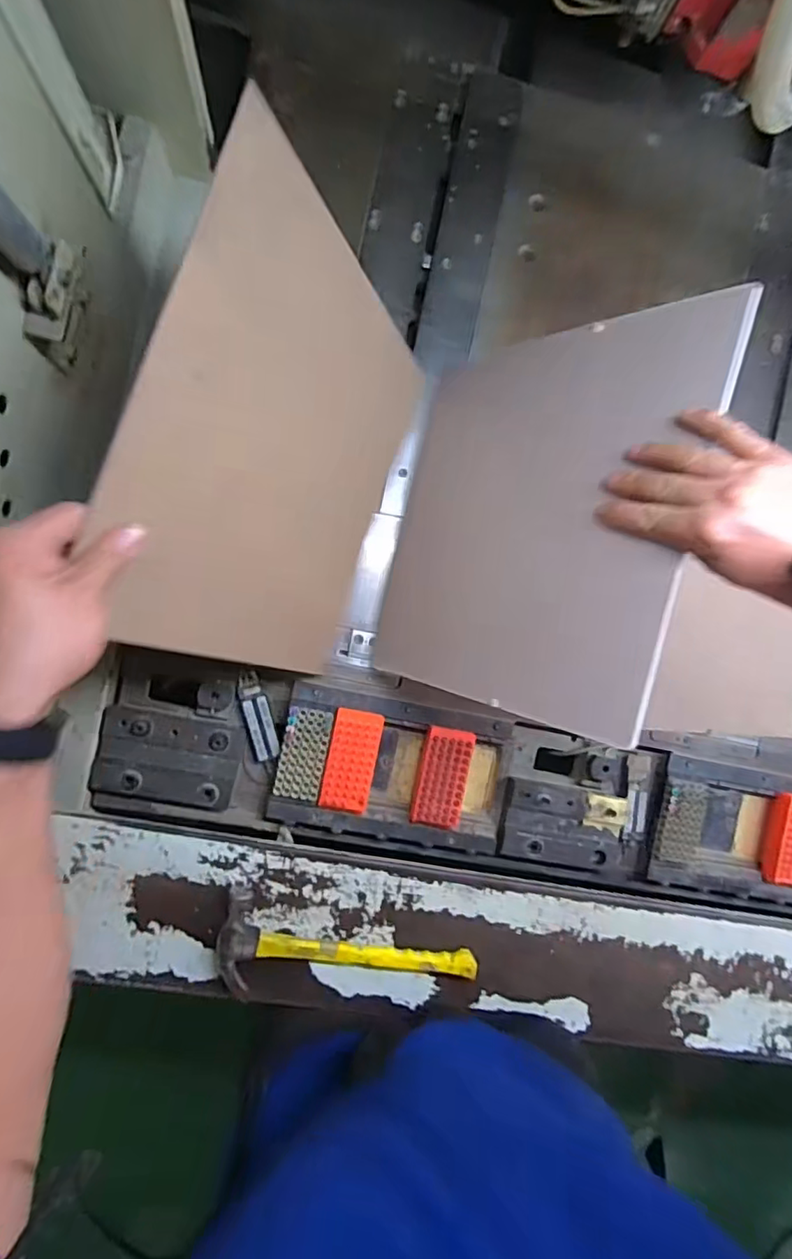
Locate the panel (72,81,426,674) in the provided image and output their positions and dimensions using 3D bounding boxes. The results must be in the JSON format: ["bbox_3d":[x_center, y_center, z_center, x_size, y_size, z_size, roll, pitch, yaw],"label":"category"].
[{"bbox_3d":[-0.089,-0.141,0.486,0.010,0.330,0.349,20,90,22],"label":"panel"}]

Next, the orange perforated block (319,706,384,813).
[{"bbox_3d":[-0.051,0.149,0.630,0.054,0.027,0.111,12,89,-7],"label":"orange perforated block"}]

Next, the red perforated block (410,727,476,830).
[{"bbox_3d":[0.054,0.173,0.647,0.058,0.021,0.113,13,89,-7],"label":"red perforated block"}]

